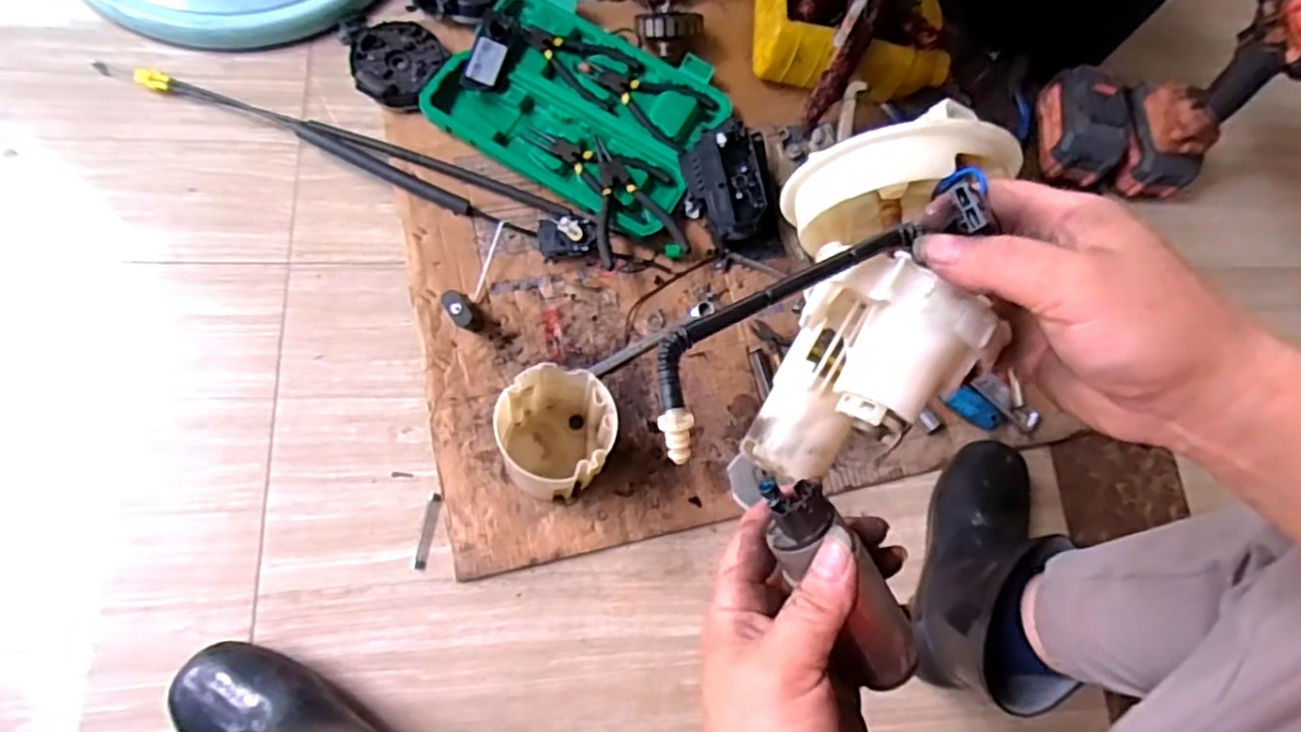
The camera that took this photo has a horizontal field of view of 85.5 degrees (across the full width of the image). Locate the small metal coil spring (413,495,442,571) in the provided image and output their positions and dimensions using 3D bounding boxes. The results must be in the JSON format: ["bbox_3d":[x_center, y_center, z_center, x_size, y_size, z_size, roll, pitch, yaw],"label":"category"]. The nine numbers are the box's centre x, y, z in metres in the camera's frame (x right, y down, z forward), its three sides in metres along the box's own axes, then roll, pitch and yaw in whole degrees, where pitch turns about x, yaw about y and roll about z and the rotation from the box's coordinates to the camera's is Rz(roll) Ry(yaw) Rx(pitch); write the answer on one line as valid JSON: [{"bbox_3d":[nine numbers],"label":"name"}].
[{"bbox_3d":[-0.208,0.154,0.656,0.012,0.006,0.069,9,73,-5],"label":"small metal coil spring"}]

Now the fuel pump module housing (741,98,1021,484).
[{"bbox_3d":[0.109,-0.030,0.342,0.092,0.085,0.176,11,73,2],"label":"fuel pump module housing"}]

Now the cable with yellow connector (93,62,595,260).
[{"bbox_3d":[-0.328,-0.227,0.744,0.571,0.029,0.055,21,72,-1],"label":"cable with yellow connector"}]

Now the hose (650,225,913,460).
[{"bbox_3d":[0.056,-0.018,0.297,0.142,0.019,0.041,-35,76,-13],"label":"hose"}]

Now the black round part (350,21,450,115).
[{"bbox_3d":[-0.283,-0.336,0.776,0.100,0.024,0.107,2,73,-7],"label":"black round part"}]

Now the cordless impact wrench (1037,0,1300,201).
[{"bbox_3d":[0.592,-0.317,0.767,0.115,0.305,0.173,-8,70,-37],"label":"cordless impact wrench"}]

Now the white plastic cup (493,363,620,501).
[{"bbox_3d":[-0.091,0.061,0.632,0.093,0.114,0.099,2,73,-7],"label":"white plastic cup"}]

